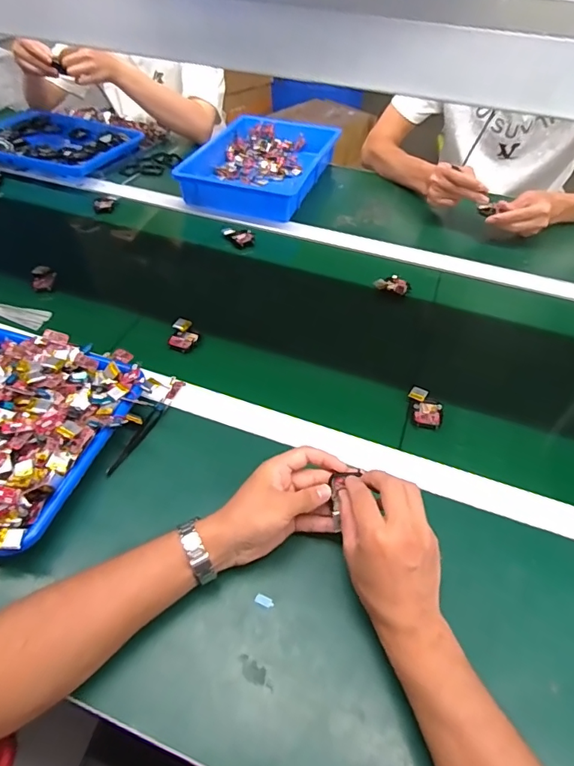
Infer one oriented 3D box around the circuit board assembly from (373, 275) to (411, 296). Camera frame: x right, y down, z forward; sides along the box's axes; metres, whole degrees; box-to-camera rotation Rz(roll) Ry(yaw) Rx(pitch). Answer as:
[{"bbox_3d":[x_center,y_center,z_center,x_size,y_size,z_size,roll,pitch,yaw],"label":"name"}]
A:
[{"bbox_3d":[0.172,-0.160,0.768,0.057,0.019,0.032,14,49,10],"label":"circuit board assembly"}]

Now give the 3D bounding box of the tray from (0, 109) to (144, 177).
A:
[{"bbox_3d":[-0.523,-0.541,1.062,0.314,0.046,0.249,22,51,17],"label":"tray"}]

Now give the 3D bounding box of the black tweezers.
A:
[{"bbox_3d":[-0.174,0.062,0.558,0.014,0.012,0.113,18,50,14],"label":"black tweezers"}]

